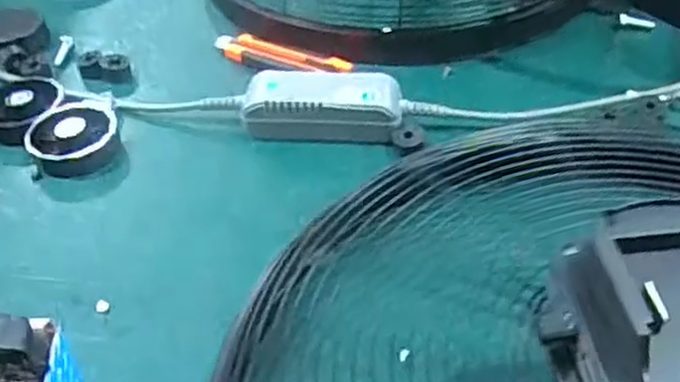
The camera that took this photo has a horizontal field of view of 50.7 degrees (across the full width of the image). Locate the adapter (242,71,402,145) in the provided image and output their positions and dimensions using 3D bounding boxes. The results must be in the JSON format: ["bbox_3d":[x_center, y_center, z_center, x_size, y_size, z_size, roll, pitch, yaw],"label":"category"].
[{"bbox_3d":[-0.014,-0.070,0.574,0.123,0.034,0.051,1,44,5],"label":"adapter"}]

